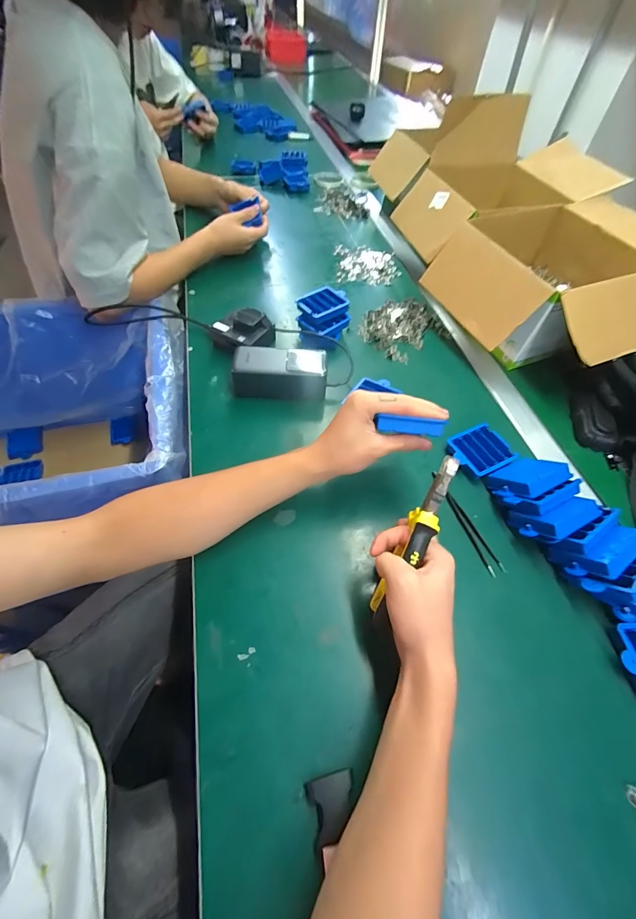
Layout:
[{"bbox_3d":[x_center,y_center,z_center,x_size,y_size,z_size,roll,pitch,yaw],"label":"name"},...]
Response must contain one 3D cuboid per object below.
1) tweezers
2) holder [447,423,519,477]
[{"bbox_3d":[0.167,0.071,0.404,0.020,0.006,0.129,-23,71,-17],"label":"tweezers"},{"bbox_3d":[0.211,-0.010,0.463,0.076,0.014,0.066,-22,58,-17],"label":"holder"}]

